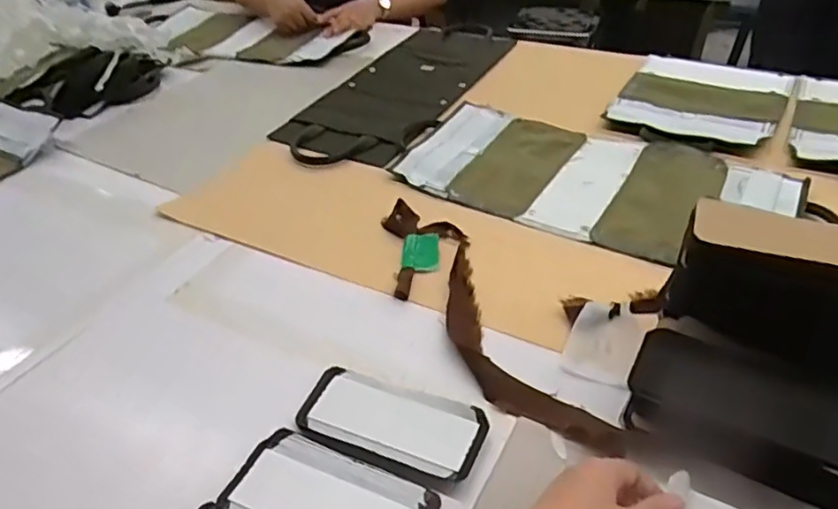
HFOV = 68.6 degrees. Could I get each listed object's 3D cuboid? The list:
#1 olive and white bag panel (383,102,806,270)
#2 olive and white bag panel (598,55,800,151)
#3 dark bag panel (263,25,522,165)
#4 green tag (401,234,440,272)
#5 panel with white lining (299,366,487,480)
[{"bbox_3d":[0.229,-0.108,0.844,0.500,0.012,0.239,18,47,25],"label":"olive and white bag panel"},{"bbox_3d":[0.450,-0.244,0.986,0.235,0.018,0.290,20,47,27],"label":"olive and white bag panel"},{"bbox_3d":[-0.032,-0.297,1.099,0.240,0.016,0.521,17,46,24],"label":"dark bag panel"},{"bbox_3d":[0.003,-0.003,0.752,0.044,0.004,0.065,-2,41,4],"label":"green tag"},{"bbox_3d":[-0.026,0.150,0.560,0.168,0.010,0.078,11,44,19],"label":"panel with white lining"}]

